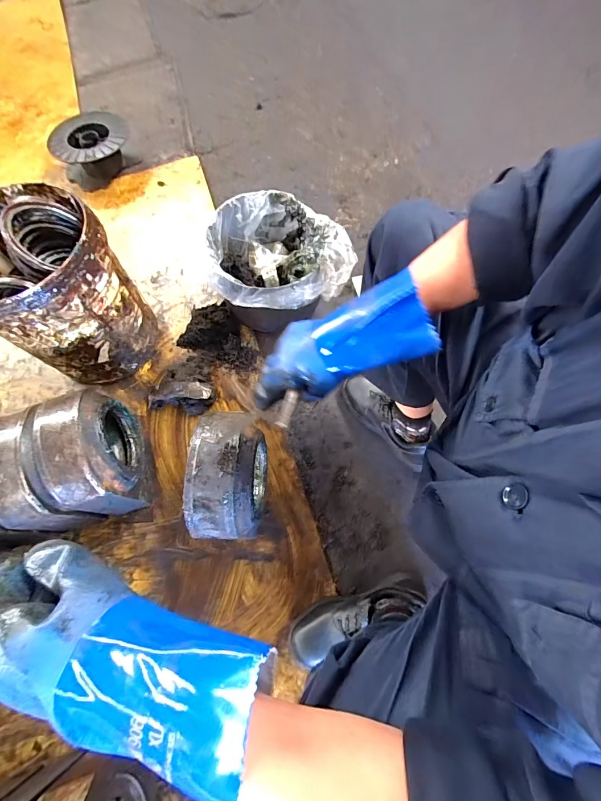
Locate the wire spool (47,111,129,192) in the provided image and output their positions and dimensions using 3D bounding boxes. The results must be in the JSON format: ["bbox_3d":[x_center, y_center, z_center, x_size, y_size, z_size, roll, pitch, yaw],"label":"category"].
[{"bbox_3d":[-0.677,-0.824,1.142,0.221,0.095,0.228,-1,69,4],"label":"wire spool"}]

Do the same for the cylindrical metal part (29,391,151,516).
[{"bbox_3d":[-0.396,0.104,0.688,0.123,0.229,0.206,-17,68,-3],"label":"cylindrical metal part"}]

